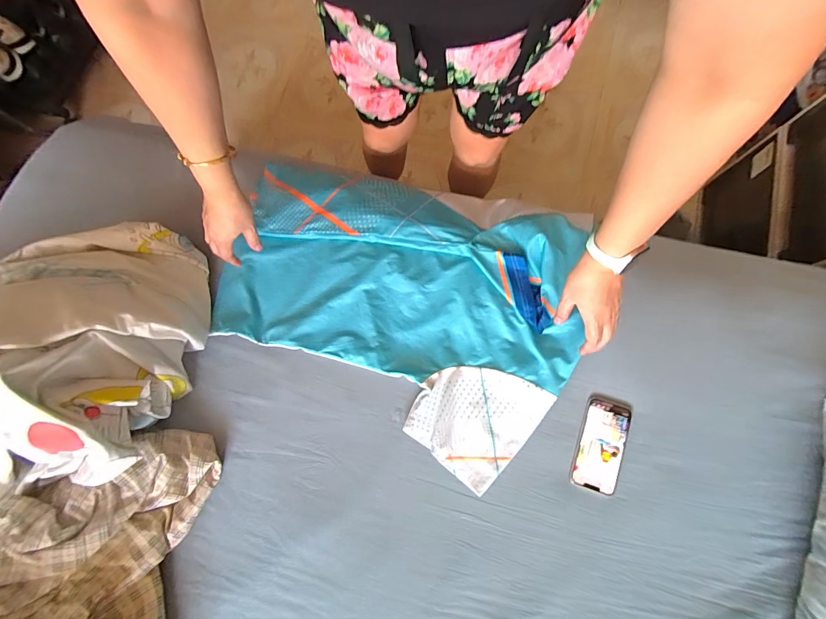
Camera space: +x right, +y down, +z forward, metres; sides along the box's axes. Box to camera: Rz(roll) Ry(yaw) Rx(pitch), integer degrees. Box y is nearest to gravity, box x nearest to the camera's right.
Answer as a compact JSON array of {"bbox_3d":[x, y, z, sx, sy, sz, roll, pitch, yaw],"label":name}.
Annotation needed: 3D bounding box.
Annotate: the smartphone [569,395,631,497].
[{"bbox_3d":[0.313,0.225,0.577,0.072,0.010,0.149,16,79,11],"label":"smartphone"}]

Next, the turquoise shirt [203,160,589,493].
[{"bbox_3d":[-0.039,-0.031,0.632,0.638,0.060,0.483,20,78,4],"label":"turquoise shirt"}]

